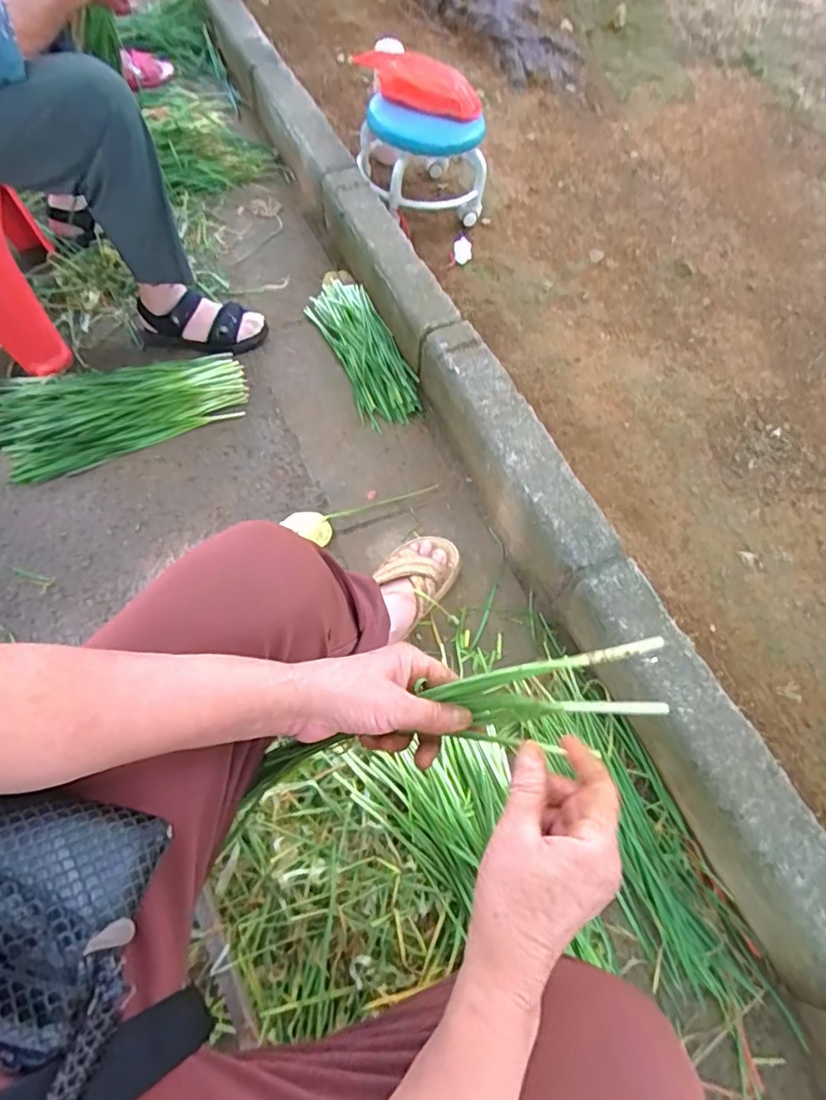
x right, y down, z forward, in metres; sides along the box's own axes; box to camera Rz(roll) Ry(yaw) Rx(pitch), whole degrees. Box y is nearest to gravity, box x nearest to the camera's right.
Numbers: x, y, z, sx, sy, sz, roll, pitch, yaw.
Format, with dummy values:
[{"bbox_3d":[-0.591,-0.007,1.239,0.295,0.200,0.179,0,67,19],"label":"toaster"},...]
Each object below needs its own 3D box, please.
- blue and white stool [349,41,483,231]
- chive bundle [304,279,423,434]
[{"bbox_3d":[0.011,-0.866,1.201,0.252,0.240,0.278,-8,64,-7],"label":"blue and white stool"},{"bbox_3d":[-0.098,-0.388,1.081,0.124,0.037,0.370,-21,66,-13],"label":"chive bundle"}]

